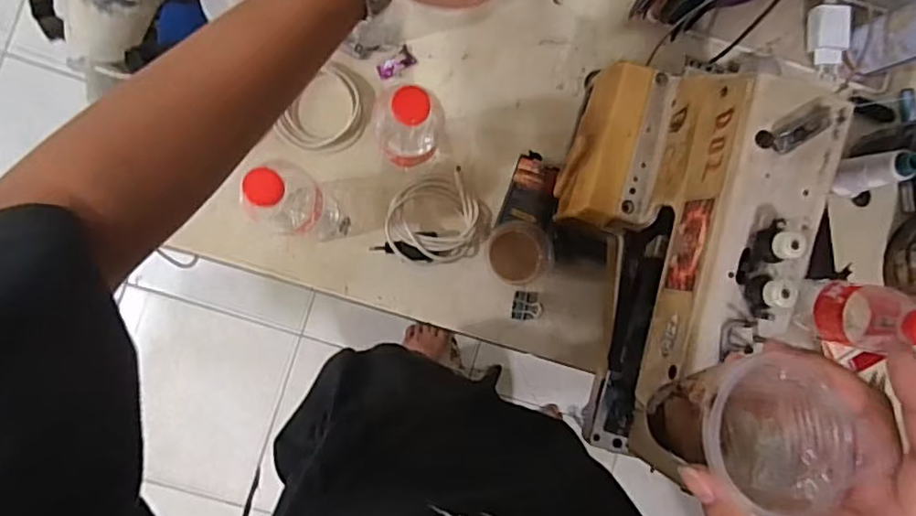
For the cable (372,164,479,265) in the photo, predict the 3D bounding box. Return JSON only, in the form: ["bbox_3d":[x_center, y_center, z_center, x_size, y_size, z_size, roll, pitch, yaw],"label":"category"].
[{"bbox_3d":[-0.027,-0.047,0.708,0.099,0.043,0.120,25,86,-5],"label":"cable"}]

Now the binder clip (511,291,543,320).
[{"bbox_3d":[0.084,0.057,0.732,0.038,0.019,0.033,5,88,-6],"label":"binder clip"}]

